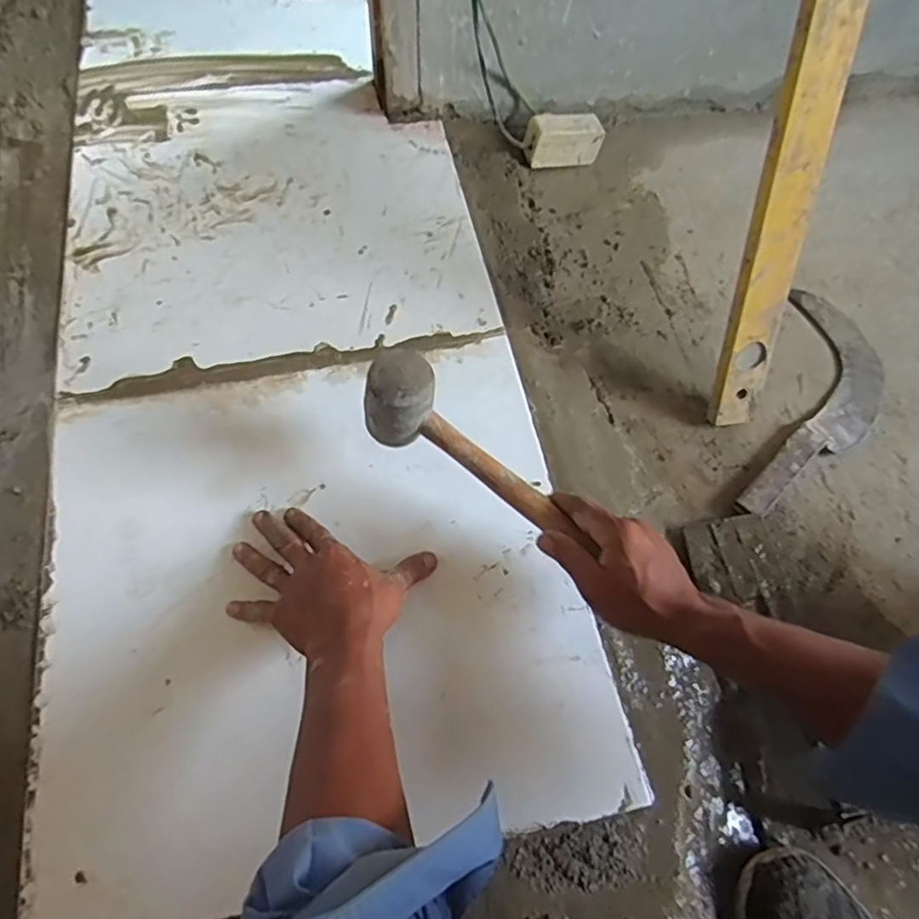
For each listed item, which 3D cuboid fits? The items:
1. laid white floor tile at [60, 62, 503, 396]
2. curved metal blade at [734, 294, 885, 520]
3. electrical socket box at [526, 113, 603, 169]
[{"bbox_3d":[-0.247,-0.350,0.810,0.491,0.006,0.527,-10,65,-8],"label":"laid white floor tile"},{"bbox_3d":[0.434,-0.063,0.736,0.127,0.018,0.343,23,65,8],"label":"curved metal blade"},{"bbox_3d":[0.148,-0.460,0.893,0.111,0.063,0.052,-9,65,-8],"label":"electrical socket box"}]

